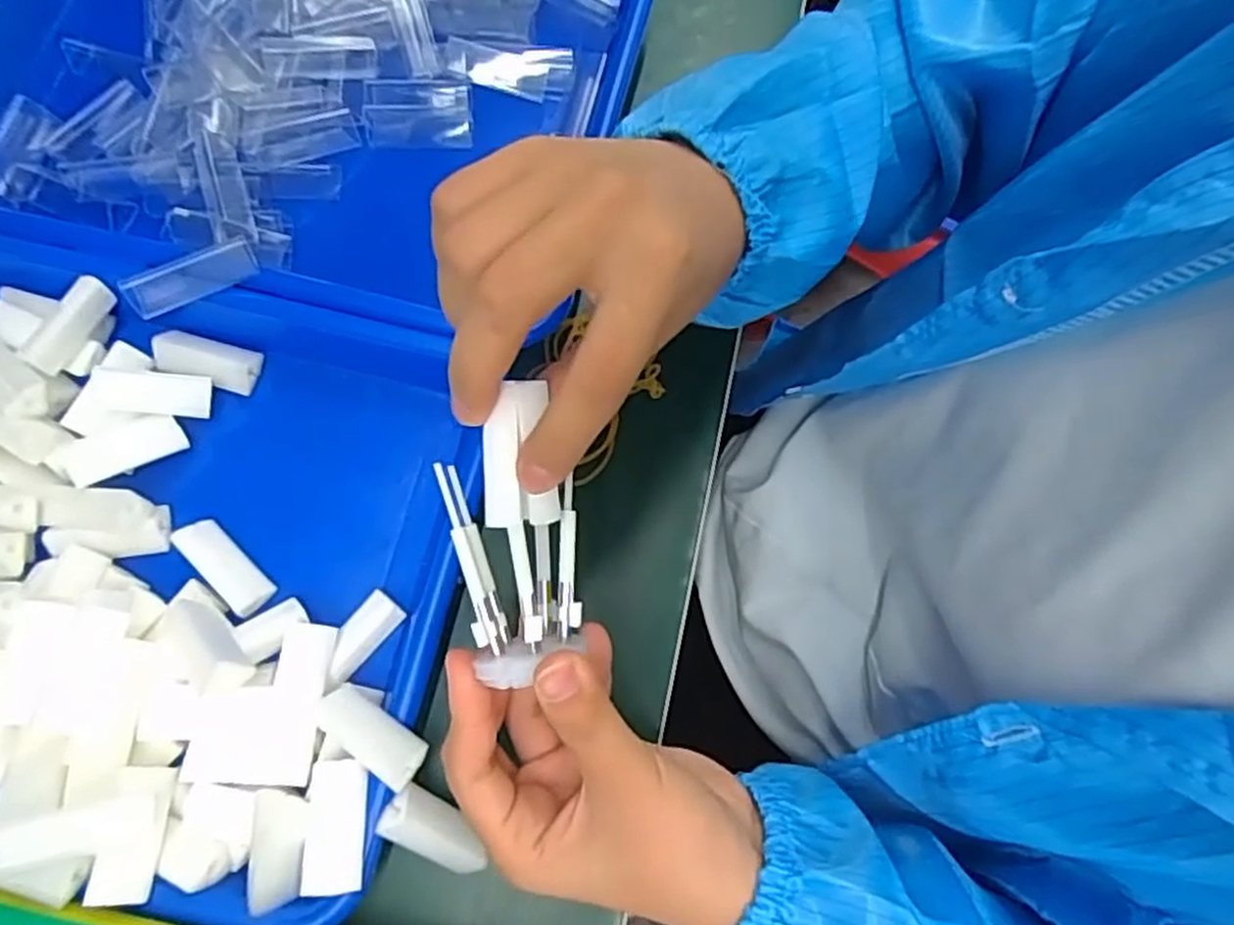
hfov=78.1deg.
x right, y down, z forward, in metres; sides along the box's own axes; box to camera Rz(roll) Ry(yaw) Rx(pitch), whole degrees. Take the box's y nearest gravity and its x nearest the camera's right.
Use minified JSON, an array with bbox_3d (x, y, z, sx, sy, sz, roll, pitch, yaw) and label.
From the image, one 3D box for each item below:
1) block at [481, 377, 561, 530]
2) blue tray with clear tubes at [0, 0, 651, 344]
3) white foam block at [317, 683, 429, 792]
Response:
[{"bbox_3d":[-0.030,-0.002,0.236,0.022,0.008,0.045,0,103,-2],"label":"block"},{"bbox_3d":[-0.186,-0.197,0.402,0.373,0.056,0.260,12,74,1],"label":"blue tray with clear tubes"},{"bbox_3d":[-0.096,0.107,0.299,0.048,0.014,0.021,26,74,23],"label":"white foam block"}]

